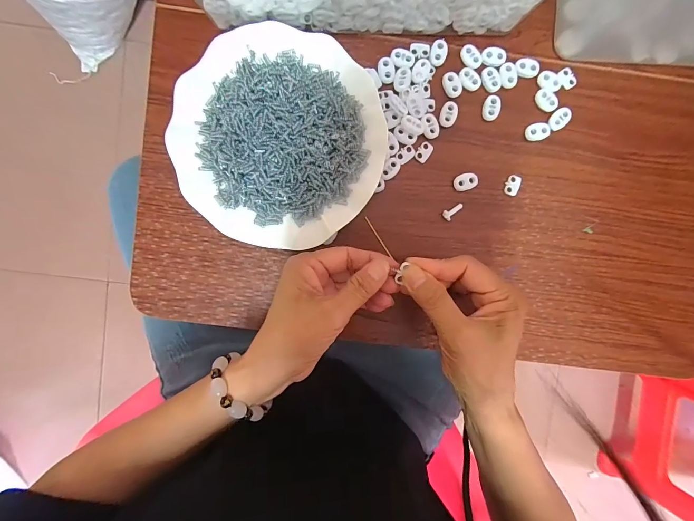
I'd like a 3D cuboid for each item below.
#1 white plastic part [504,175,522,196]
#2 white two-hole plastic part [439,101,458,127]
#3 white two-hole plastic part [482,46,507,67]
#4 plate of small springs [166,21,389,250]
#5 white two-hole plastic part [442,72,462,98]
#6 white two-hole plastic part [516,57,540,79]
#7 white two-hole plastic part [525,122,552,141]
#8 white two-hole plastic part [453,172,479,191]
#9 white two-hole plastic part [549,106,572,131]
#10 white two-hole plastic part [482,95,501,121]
[{"bbox_3d":[0.160,-0.072,0.314,0.013,0.004,0.019,14,94,-2],"label":"white plastic part"},{"bbox_3d":[0.095,-0.137,0.306,0.015,0.004,0.023,10,94,-1],"label":"white two-hole plastic part"},{"bbox_3d":[0.136,-0.188,0.301,0.022,0.004,0.016,9,94,-1],"label":"white two-hole plastic part"},{"bbox_3d":[-0.060,-0.107,0.294,0.180,0.028,0.183,0,95,0],"label":"plate of small springs"},{"bbox_3d":[0.098,-0.164,0.303,0.015,0.004,0.023,-25,94,2],"label":"white two-hole plastic part"},{"bbox_3d":[0.168,-0.179,0.304,0.021,0.004,0.017,2,95,-1],"label":"white two-hole plastic part"},{"bbox_3d":[0.180,-0.122,0.309,0.021,0.006,0.016,-16,94,1],"label":"white two-hole plastic part"},{"bbox_3d":[0.114,-0.075,0.311,0.022,0.004,0.016,-14,95,1],"label":"white two-hole plastic part"},{"bbox_3d":[0.200,-0.133,0.307,0.015,0.005,0.022,44,93,-3],"label":"white two-hole plastic part"},{"bbox_3d":[0.135,-0.143,0.306,0.015,0.006,0.023,2,95,-1],"label":"white two-hole plastic part"}]

